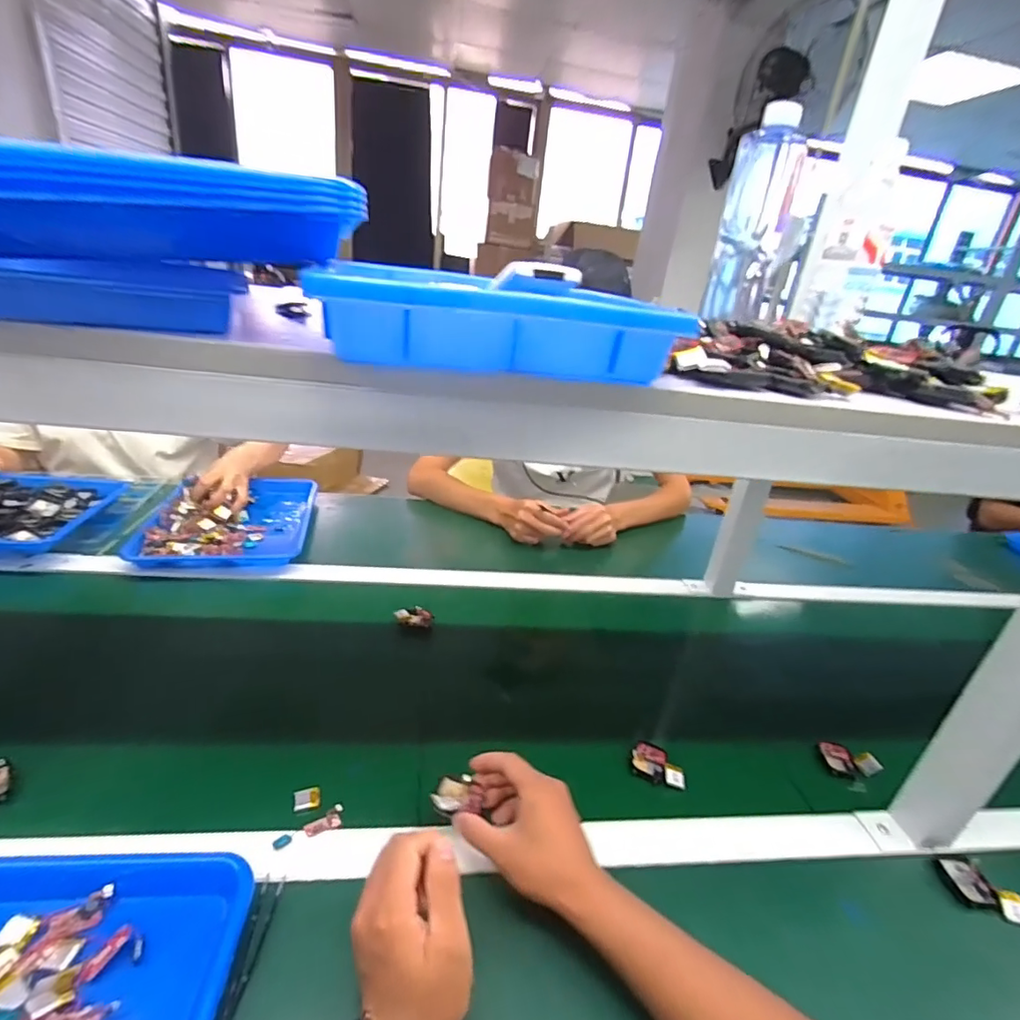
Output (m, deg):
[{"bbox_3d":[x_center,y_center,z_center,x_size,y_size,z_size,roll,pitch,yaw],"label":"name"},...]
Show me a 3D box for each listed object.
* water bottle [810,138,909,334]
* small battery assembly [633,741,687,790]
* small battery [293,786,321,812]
[{"bbox_3d":[0.415,-0.318,0.630,0.074,0.183,0.078,21,29,26],"label":"water bottle"},{"bbox_3d":[0.165,0.280,0.580,0.057,0.013,0.045,15,26,15],"label":"small battery assembly"},{"bbox_3d":[-0.193,0.276,0.498,0.024,0.007,0.018,-3,27,-21],"label":"small battery"}]

